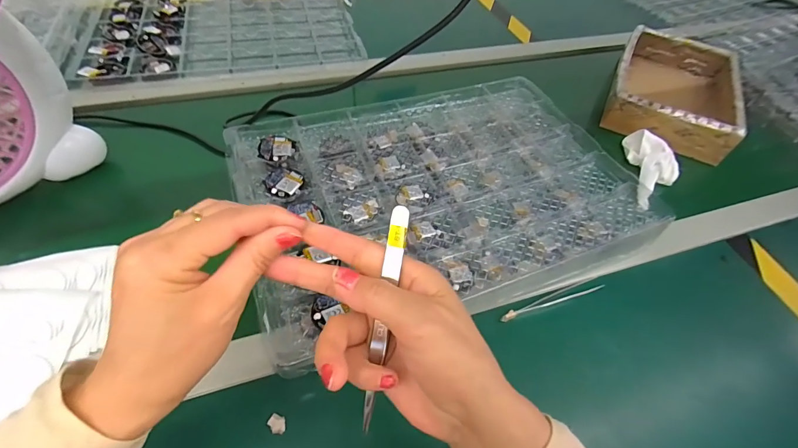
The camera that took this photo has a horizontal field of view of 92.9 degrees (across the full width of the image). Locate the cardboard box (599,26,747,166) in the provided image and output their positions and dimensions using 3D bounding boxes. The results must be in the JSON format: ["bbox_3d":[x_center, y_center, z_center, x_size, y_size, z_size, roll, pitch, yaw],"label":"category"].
[{"bbox_3d":[0.454,-0.229,0.634,0.179,0.056,0.281,26,54,13],"label":"cardboard box"}]

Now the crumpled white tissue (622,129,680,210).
[{"bbox_3d":[0.353,-0.077,0.522,0.057,0.031,0.136,13,52,4],"label":"crumpled white tissue"}]

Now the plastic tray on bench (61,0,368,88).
[{"bbox_3d":[-0.301,-0.345,0.676,0.442,0.024,0.273,-10,54,-13],"label":"plastic tray on bench"}]

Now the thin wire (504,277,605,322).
[{"bbox_3d":[0.164,0.079,0.402,0.127,0.008,0.014,-15,56,-17],"label":"thin wire"}]

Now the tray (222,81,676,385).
[{"bbox_3d":[0.051,-0.050,0.458,0.452,0.039,0.320,-16,56,-17],"label":"tray"}]

